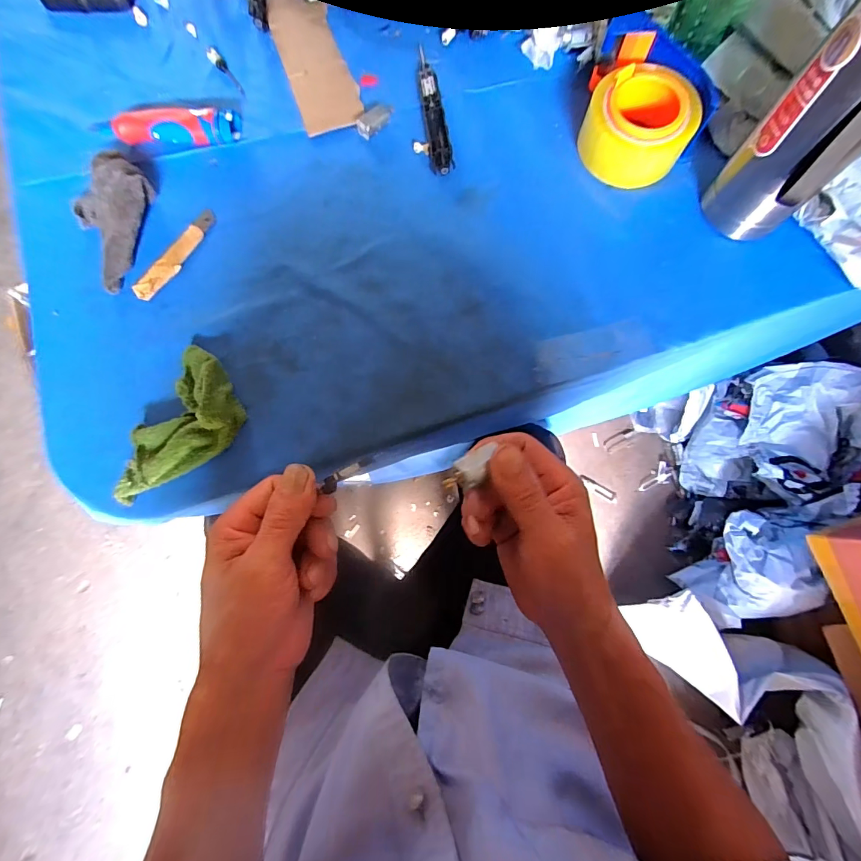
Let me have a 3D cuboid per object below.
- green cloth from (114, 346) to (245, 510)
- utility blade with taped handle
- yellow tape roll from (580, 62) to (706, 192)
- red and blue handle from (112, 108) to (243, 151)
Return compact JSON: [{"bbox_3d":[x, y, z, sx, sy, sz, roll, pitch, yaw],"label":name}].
[{"bbox_3d":[-0.217,0.000,0.361,0.076,0.034,0.143,21,79,5],"label":"green cloth"},{"bbox_3d":[-0.259,-0.181,0.422,0.025,0.008,0.115,30,79,7],"label":"utility blade with taped handle"},{"bbox_3d":[0.206,-0.303,0.415,0.102,0.050,0.101,0,77,1],"label":"yellow tape roll"},{"bbox_3d":[-0.271,-0.325,0.444,0.124,0.028,0.038,-3,77,0],"label":"red and blue handle"}]

